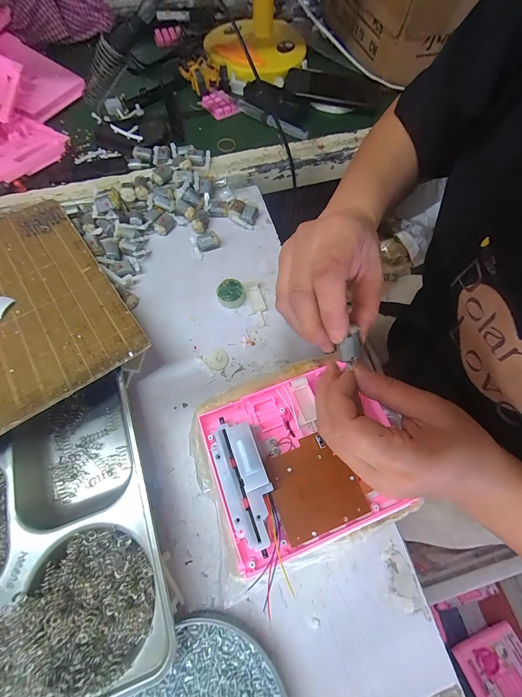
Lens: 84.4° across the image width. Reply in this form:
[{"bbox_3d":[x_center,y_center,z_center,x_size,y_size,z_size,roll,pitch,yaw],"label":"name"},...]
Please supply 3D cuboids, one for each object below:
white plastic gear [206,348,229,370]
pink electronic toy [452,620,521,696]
[{"bbox_3d":[-0.050,0.011,0.326,0.024,0.007,0.025,1,68,-2],"label":"white plastic gear"},{"bbox_3d":[0.577,0.778,0.708,0.159,0.049,0.131,-18,70,-9],"label":"pink electronic toy"}]

